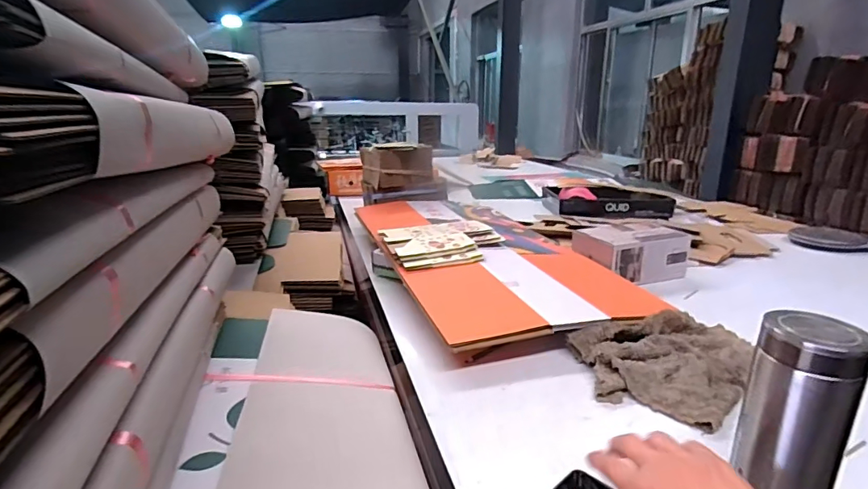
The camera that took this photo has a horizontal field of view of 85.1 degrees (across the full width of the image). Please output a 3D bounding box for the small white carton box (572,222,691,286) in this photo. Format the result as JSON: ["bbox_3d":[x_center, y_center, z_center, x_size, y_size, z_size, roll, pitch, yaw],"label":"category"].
[{"bbox_3d":[0.435,0.015,1.054,0.230,0.101,0.134,-6,17,-22],"label":"small white carton box"}]

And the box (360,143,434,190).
[{"bbox_3d":[-0.108,-0.248,1.459,0.214,0.127,0.105,-10,19,-33],"label":"box"}]

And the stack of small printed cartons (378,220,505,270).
[{"bbox_3d":[0.024,-0.005,1.021,0.246,0.043,0.220,-5,17,-19],"label":"stack of small printed cartons"}]

